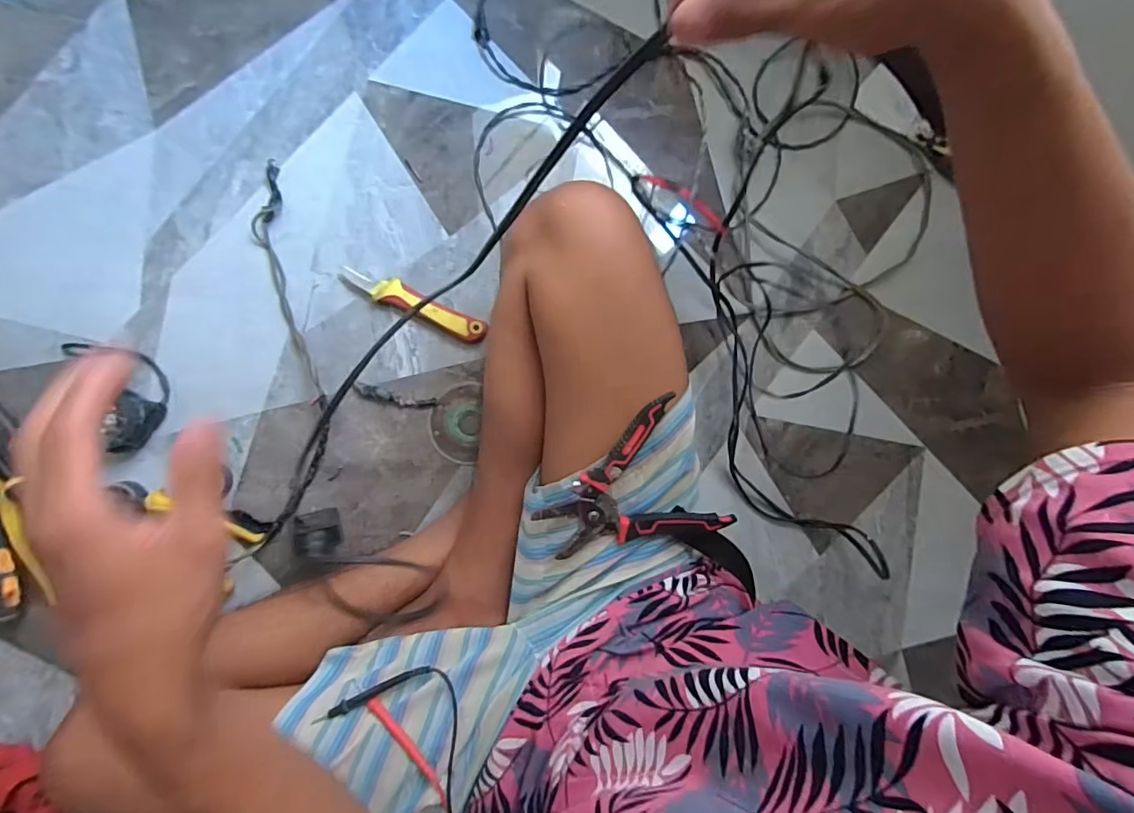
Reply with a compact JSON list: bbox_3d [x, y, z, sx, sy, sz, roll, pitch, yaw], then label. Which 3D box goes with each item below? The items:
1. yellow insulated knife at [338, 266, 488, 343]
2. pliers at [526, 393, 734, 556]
[{"bbox_3d":[-0.171,-0.116,0.582,0.171,0.021,0.030,23,84,-7],"label":"yellow insulated knife"},{"bbox_3d":[0.051,0.081,0.449,0.148,0.022,0.125,-32,105,8],"label":"pliers"}]

